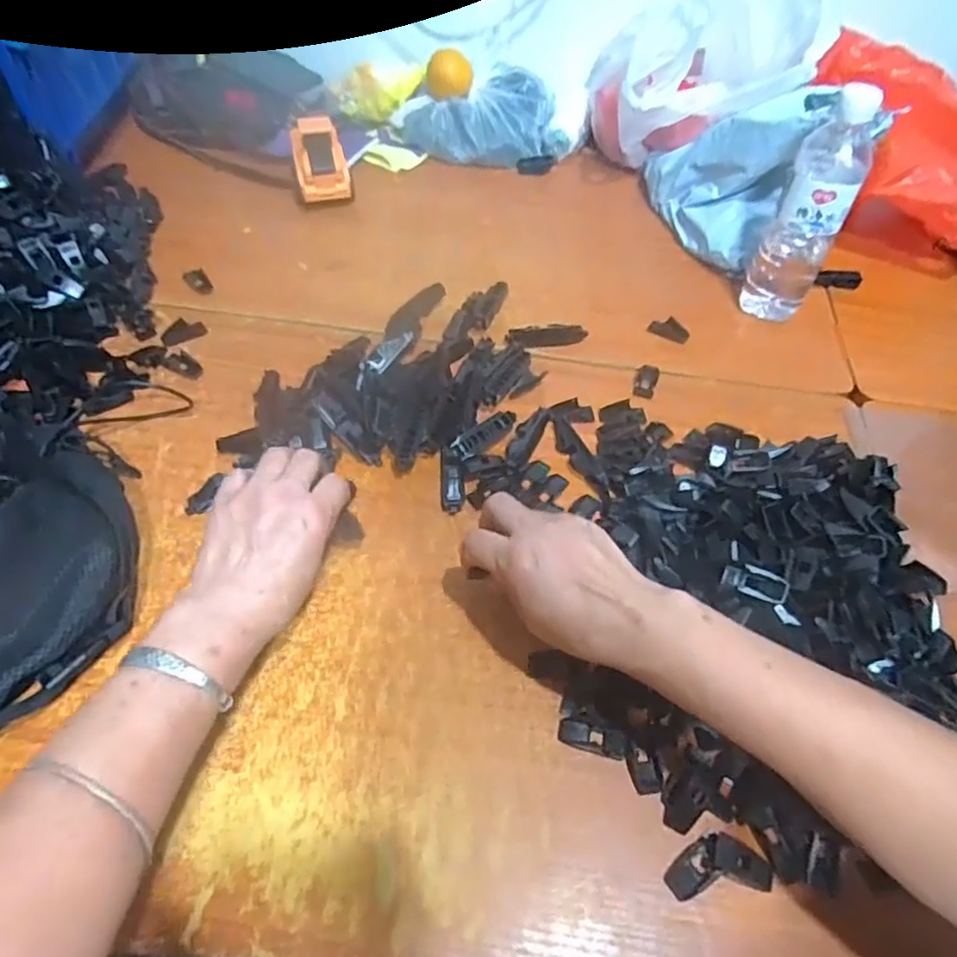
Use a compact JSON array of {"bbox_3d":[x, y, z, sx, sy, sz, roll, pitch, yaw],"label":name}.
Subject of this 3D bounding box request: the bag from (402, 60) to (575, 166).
[{"bbox_3d":[0.011,-0.477,0.826,0.220,0.070,0.114,7,54,2],"label":"bag"}]

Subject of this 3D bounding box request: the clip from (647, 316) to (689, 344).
[{"bbox_3d":[0.196,-0.153,0.634,0.040,0.007,0.026,30,58,18],"label":"clip"}]

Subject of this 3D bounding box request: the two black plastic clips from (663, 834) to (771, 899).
[{"bbox_3d":[0.138,0.222,0.359,0.059,0.006,0.029,-3,54,-6],"label":"two black plastic clips"}]

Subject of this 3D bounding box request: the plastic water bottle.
[{"bbox_3d":[0.313,-0.248,0.585,0.062,0.204,0.057,32,58,19],"label":"plastic water bottle"}]

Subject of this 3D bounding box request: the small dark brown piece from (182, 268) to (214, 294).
[{"bbox_3d":[-0.294,-0.207,0.652,0.022,0.006,0.039,-28,60,-22],"label":"small dark brown piece"}]

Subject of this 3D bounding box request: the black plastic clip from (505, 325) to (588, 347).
[{"bbox_3d":[0.068,-0.143,0.616,0.079,0.012,0.024,-7,54,-8],"label":"black plastic clip"}]

